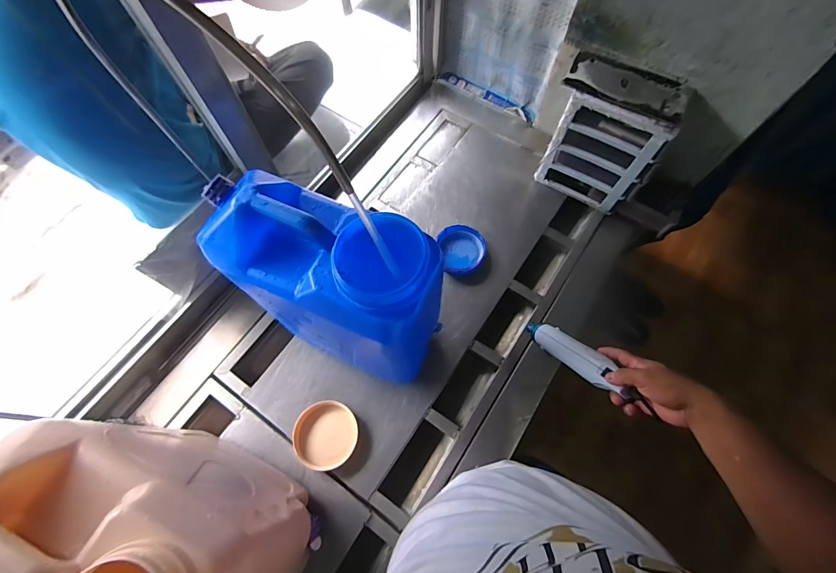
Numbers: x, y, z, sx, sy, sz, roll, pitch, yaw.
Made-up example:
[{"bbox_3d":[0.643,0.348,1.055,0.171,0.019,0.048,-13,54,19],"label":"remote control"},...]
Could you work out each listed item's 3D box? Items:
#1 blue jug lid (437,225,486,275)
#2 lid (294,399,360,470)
[{"bbox_3d":[0.108,-0.091,0.914,0.109,0.031,0.120,-16,69,-5],"label":"blue jug lid"},{"bbox_3d":[-0.186,0.296,0.753,0.124,0.019,0.125,0,68,1],"label":"lid"}]

